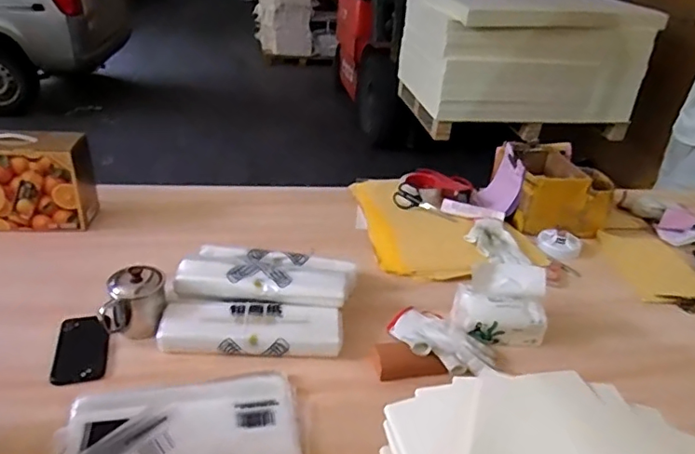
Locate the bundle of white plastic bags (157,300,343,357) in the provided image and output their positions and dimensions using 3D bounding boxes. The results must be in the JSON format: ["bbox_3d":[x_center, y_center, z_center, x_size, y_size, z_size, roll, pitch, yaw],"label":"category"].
[{"bbox_3d":[-0.158,0.167,0.904,0.292,0.040,0.091,2,29,-5],"label":"bundle of white plastic bags"}]

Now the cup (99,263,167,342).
[{"bbox_3d":[-0.350,0.118,0.911,0.091,0.091,0.089,4,29,-2],"label":"cup"}]

